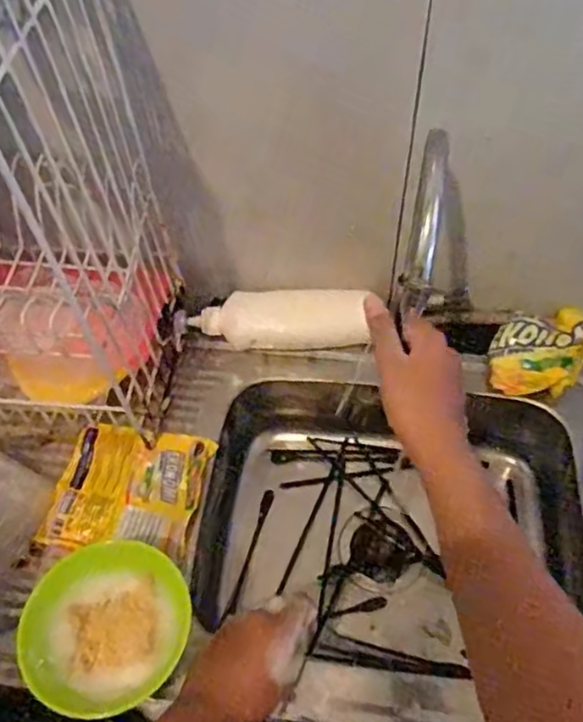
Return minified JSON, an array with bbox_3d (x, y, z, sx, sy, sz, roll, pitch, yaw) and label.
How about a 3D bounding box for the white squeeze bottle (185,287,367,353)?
[{"bbox_3d":[-0.012,-0.049,0.812,0.209,0.056,0.058,-3,57,0],"label":"white squeeze bottle"}]

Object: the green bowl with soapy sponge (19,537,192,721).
[{"bbox_3d":[-0.170,0.253,0.613,0.147,0.068,0.152,-1,57,2],"label":"green bowl with soapy sponge"}]

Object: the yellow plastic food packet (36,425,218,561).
[{"bbox_3d":[-0.184,0.145,0.726,0.162,0.019,0.148,9,57,8],"label":"yellow plastic food packet"}]

